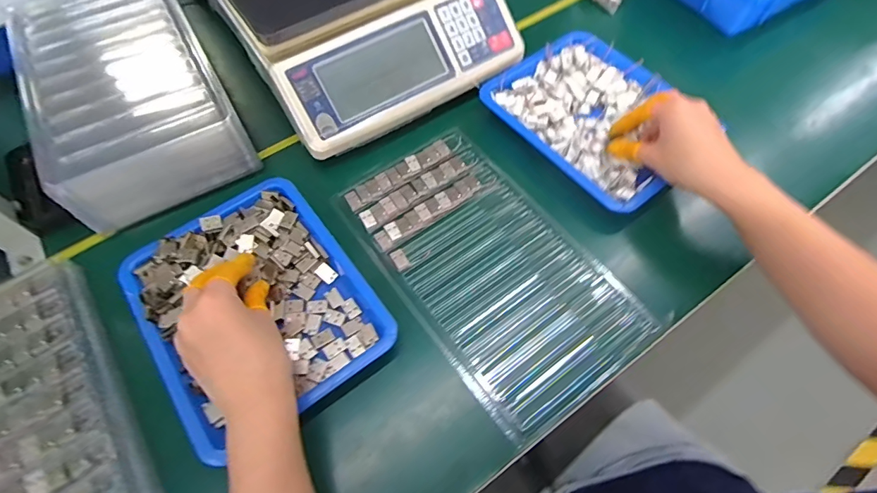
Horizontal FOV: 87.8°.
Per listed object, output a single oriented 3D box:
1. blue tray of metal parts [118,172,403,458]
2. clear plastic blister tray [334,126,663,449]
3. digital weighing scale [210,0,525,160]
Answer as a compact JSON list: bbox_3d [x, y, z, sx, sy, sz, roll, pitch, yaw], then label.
[{"bbox_3d":[-0.160,0.049,0.399,0.174,0.029,0.214,-35,68,-15],"label":"blue tray of metal parts"},{"bbox_3d":[0.042,0.012,0.434,0.166,0.018,0.292,-35,69,-15],"label":"clear plastic blister tray"},{"bbox_3d":[-0.086,-0.284,0.530,0.291,0.098,0.294,-30,65,-14],"label":"digital weighing scale"}]

